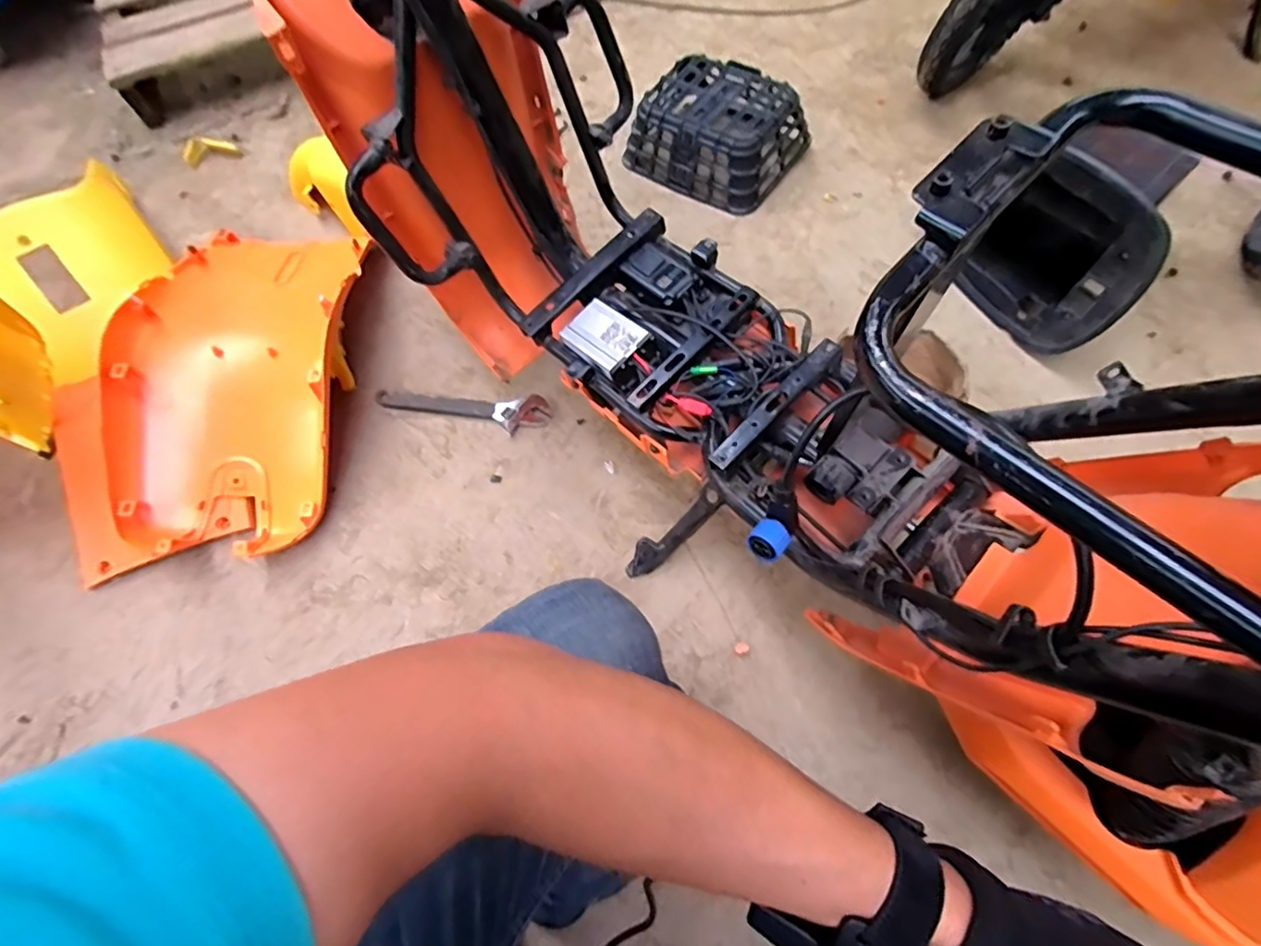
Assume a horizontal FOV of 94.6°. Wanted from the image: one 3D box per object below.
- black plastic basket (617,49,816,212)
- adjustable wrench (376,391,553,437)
[{"bbox_3d":[0.167,-0.663,1.136,0.286,0.131,0.224,34,71,18],"label":"black plastic basket"},{"bbox_3d":[-0.276,-0.099,0.939,0.288,0.014,0.070,2,65,5],"label":"adjustable wrench"}]

